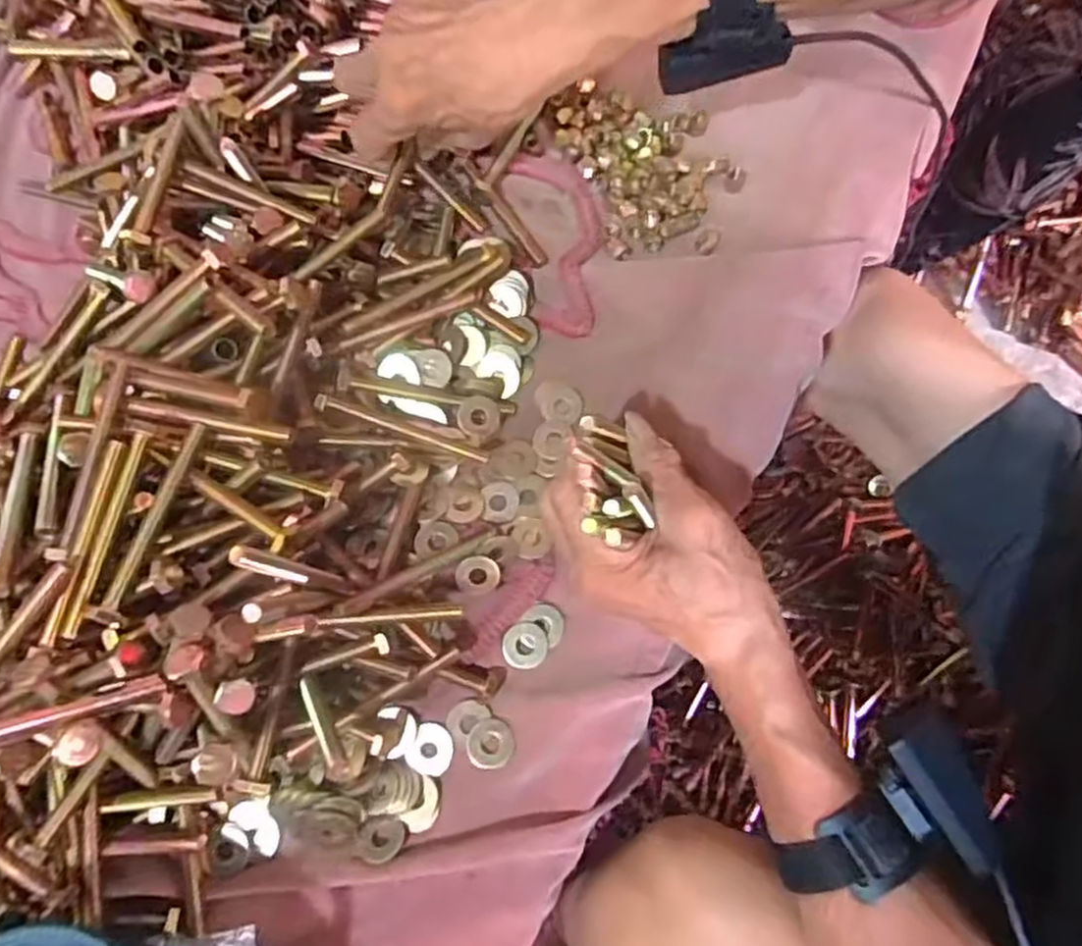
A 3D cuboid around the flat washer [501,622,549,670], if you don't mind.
[{"bbox_3d":[-0.009,0.096,0.418,0.025,0.004,0.024,-1,73,2],"label":"flat washer"}]

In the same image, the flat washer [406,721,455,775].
[{"bbox_3d":[-0.058,0.148,0.402,0.023,0.004,0.026,22,55,5],"label":"flat washer"}]

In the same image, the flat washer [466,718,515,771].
[{"bbox_3d":[-0.027,0.145,0.402,0.025,0.004,0.025,-1,73,2],"label":"flat washer"}]

